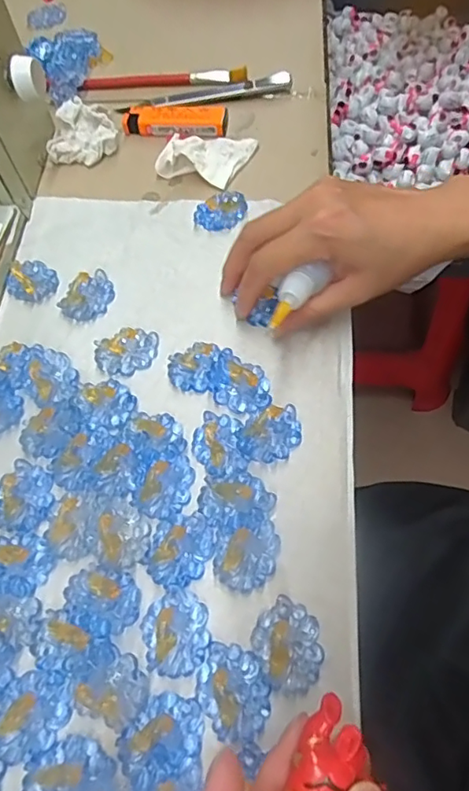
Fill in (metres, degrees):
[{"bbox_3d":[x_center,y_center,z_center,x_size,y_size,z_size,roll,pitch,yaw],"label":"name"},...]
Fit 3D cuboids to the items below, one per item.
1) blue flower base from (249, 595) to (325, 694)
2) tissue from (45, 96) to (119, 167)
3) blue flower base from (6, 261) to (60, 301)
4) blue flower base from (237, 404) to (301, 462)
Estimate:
[{"bbox_3d":[0.025,0.111,0.237,0.031,0.011,0.035,-32,67,-15],"label":"blue flower base"},{"bbox_3d":[-0.116,-0.208,0.414,0.050,0.016,0.058,2,62,1],"label":"tissue"},{"bbox_3d":[-0.135,-0.077,0.350,0.032,0.011,0.030,0,62,0],"label":"blue flower base"},{"bbox_3d":[0.019,0.020,0.283,0.035,0.014,0.027,-13,63,-7],"label":"blue flower base"}]

